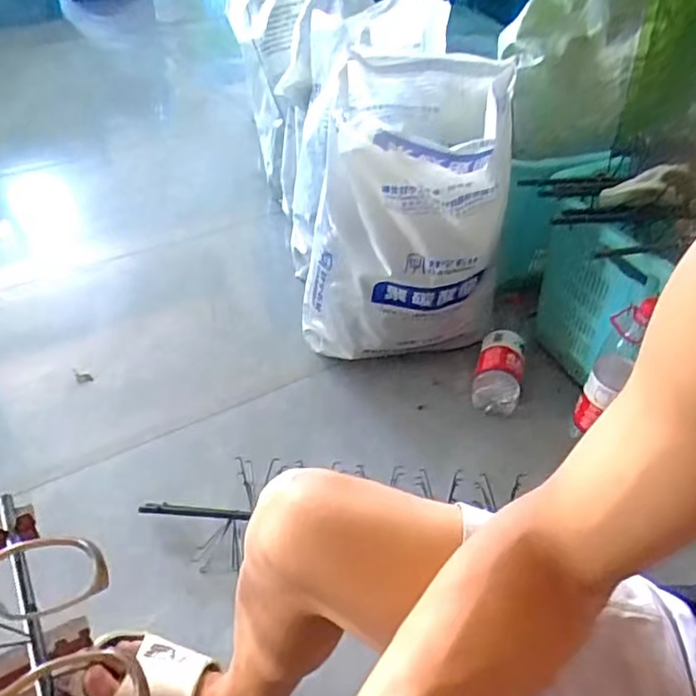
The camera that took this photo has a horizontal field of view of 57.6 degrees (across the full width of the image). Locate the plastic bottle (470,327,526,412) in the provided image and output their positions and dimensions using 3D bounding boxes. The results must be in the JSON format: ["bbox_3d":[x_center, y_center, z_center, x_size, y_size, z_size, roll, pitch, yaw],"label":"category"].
[{"bbox_3d":[0.284,0.044,1.189,0.086,0.074,0.168,12,44,11],"label":"plastic bottle"}]

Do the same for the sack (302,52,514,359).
[{"bbox_3d":[0.114,-0.250,1.166,0.340,0.457,0.407,9,43,8],"label":"sack"}]

